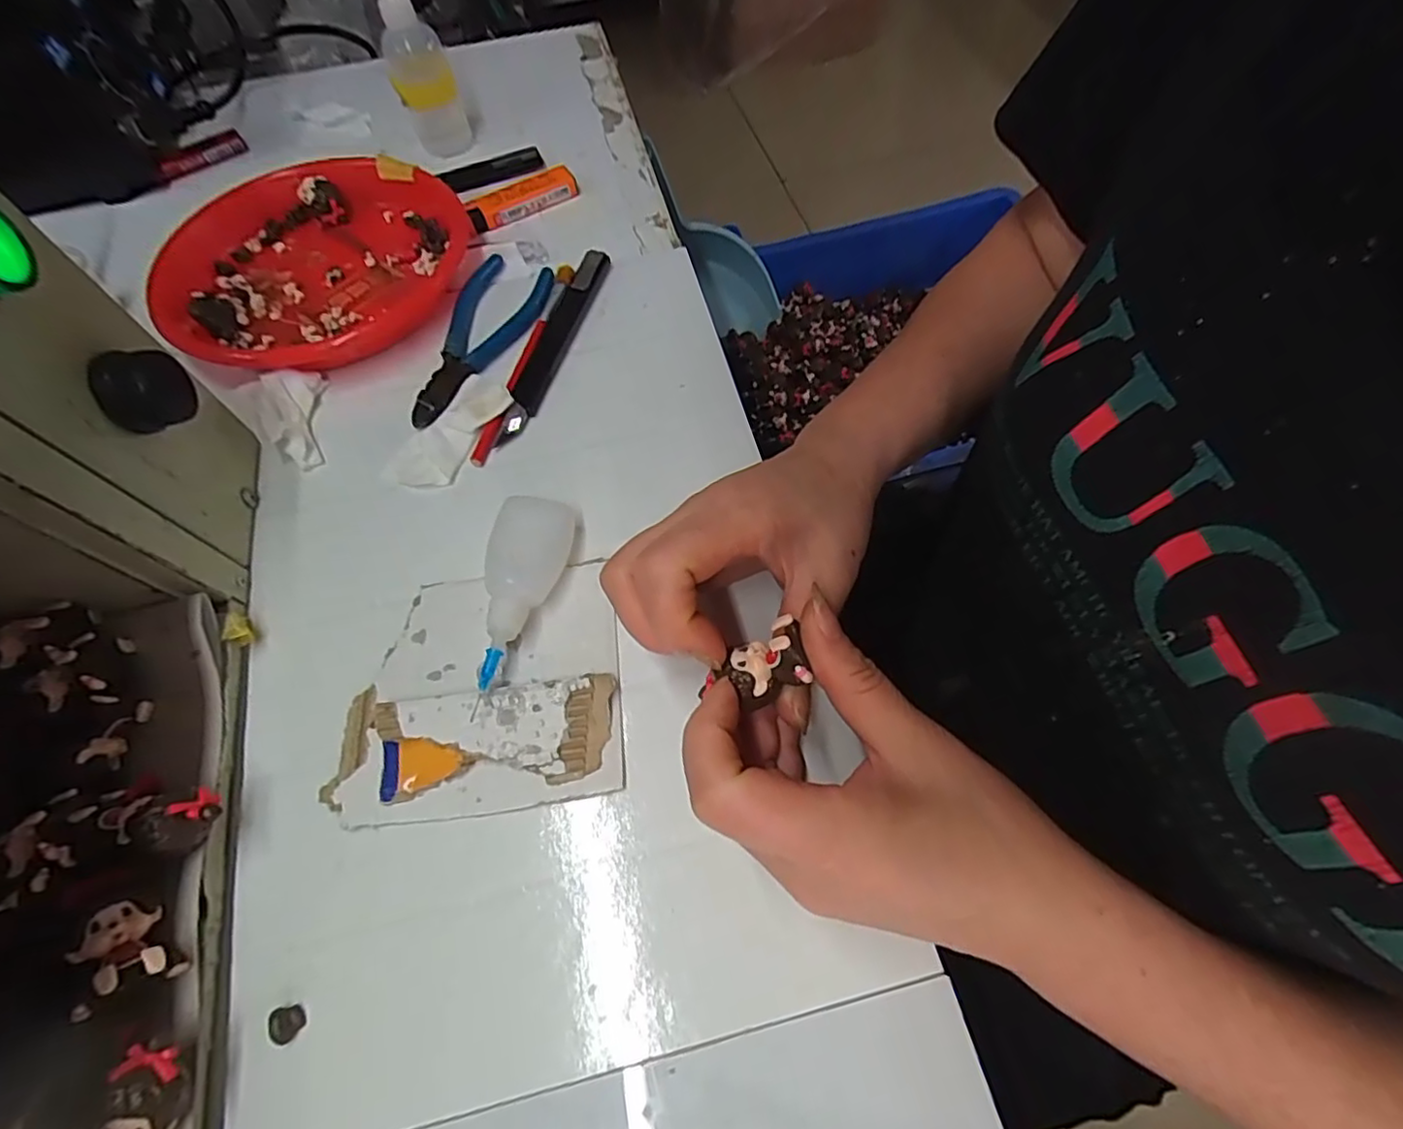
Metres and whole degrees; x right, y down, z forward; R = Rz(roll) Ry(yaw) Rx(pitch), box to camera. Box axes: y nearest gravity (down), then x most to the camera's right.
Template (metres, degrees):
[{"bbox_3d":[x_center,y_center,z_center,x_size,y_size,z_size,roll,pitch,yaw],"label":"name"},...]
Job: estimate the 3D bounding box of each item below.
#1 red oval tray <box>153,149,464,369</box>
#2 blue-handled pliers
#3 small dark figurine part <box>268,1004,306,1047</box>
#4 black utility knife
[{"bbox_3d":[-0.227,-0.182,0.373,0.157,0.027,0.176,36,69,17],"label":"red oval tray"},{"bbox_3d":[-0.134,-0.131,0.358,0.055,0.008,0.125,18,65,10],"label":"blue-handled pliers"},{"bbox_3d":[-0.146,0.162,0.220,0.009,0.005,0.011,-14,63,-8],"label":"small dark figurine part"},{"bbox_3d":[-0.084,-0.126,0.351,0.021,0.014,0.135,15,64,8],"label":"black utility knife"}]

